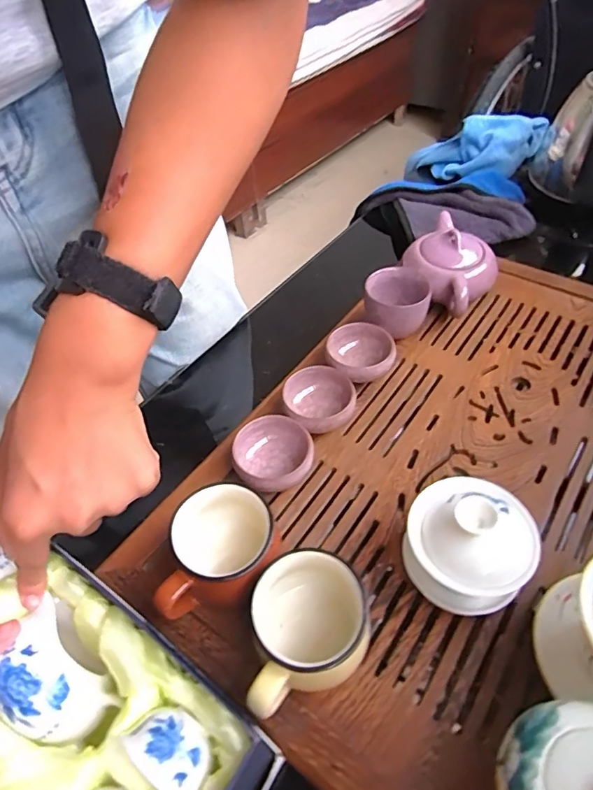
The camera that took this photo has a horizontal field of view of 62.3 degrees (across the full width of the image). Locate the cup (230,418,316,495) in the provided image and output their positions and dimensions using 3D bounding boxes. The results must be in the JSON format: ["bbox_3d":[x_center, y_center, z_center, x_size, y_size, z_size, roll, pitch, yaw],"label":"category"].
[{"bbox_3d":[-0.018,0.052,0.407,0.060,0.031,0.065,-1,48,1],"label":"cup"}]

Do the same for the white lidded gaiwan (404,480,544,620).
[{"bbox_3d":[0.116,0.101,0.333,0.074,0.072,0.080,-1,48,1],"label":"white lidded gaiwan"}]

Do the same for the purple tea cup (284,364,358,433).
[{"bbox_3d":[0.020,0.012,0.441,0.064,0.036,0.073,-6,48,-3],"label":"purple tea cup"}]

